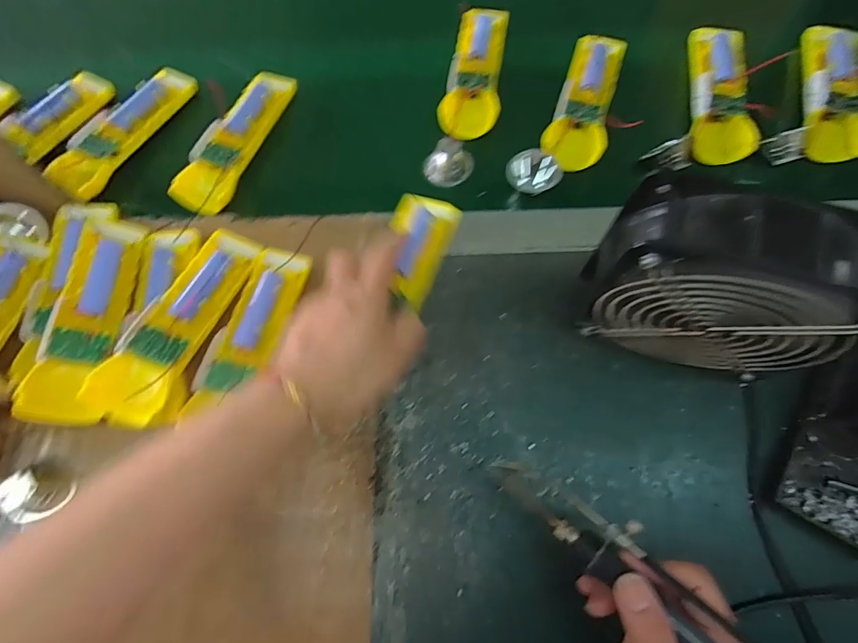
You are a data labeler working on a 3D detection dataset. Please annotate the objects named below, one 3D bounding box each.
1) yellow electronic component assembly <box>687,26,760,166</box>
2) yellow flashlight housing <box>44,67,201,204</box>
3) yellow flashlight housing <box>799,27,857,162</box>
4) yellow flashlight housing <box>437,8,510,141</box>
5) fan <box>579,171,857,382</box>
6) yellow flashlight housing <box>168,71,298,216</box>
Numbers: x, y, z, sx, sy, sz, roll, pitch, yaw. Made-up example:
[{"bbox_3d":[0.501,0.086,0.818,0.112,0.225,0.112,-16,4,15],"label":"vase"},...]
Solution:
[{"bbox_3d":[0.263,-0.212,0.409,0.048,0.026,0.146,7,70,4],"label":"yellow electronic component assembly"},{"bbox_3d":[-0.300,-0.190,0.445,0.045,0.032,0.163,28,73,11],"label":"yellow flashlight housing"},{"bbox_3d":[0.354,-0.201,0.394,0.047,0.025,0.136,14,71,7],"label":"yellow flashlight housing"},{"bbox_3d":[0.047,-0.245,0.442,0.052,0.026,0.150,9,71,5],"label":"yellow flashlight housing"},{"bbox_3d":[0.170,-0.016,0.292,0.143,0.164,0.050,19,72,8],"label":"fan"},{"bbox_3d":[-0.185,-0.176,0.434,0.048,0.027,0.165,21,72,9],"label":"yellow flashlight housing"}]

